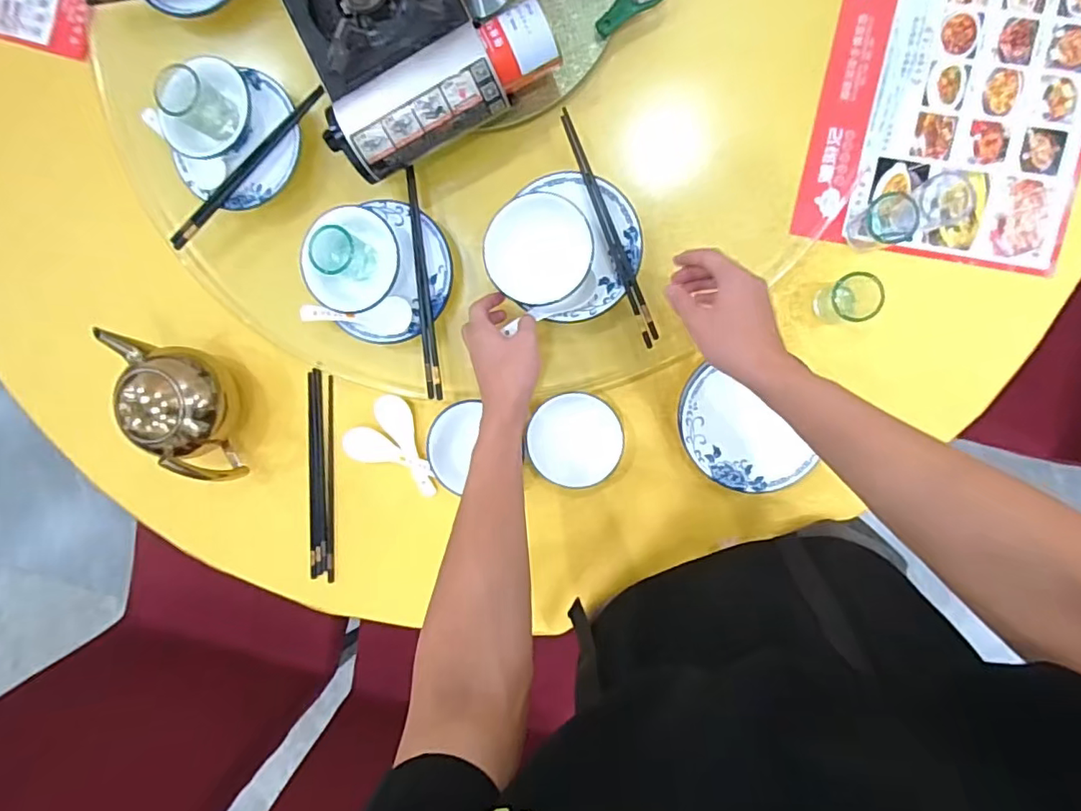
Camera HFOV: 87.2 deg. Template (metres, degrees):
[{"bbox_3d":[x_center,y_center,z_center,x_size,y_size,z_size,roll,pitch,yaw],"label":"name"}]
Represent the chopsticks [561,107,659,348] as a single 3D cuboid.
[{"bbox_3d":[0.075,-0.193,0.623,0.016,0.013,0.267,-22,89,8],"label":"chopsticks"}]

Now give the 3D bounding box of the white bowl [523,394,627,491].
[{"bbox_3d":[0.044,0.040,0.672,0.103,0.035,0.107,2,92,8],"label":"white bowl"}]

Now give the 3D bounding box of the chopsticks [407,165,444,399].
[{"bbox_3d":[-0.136,-0.140,0.660,0.016,0.016,0.264,-7,91,8],"label":"chopsticks"}]

